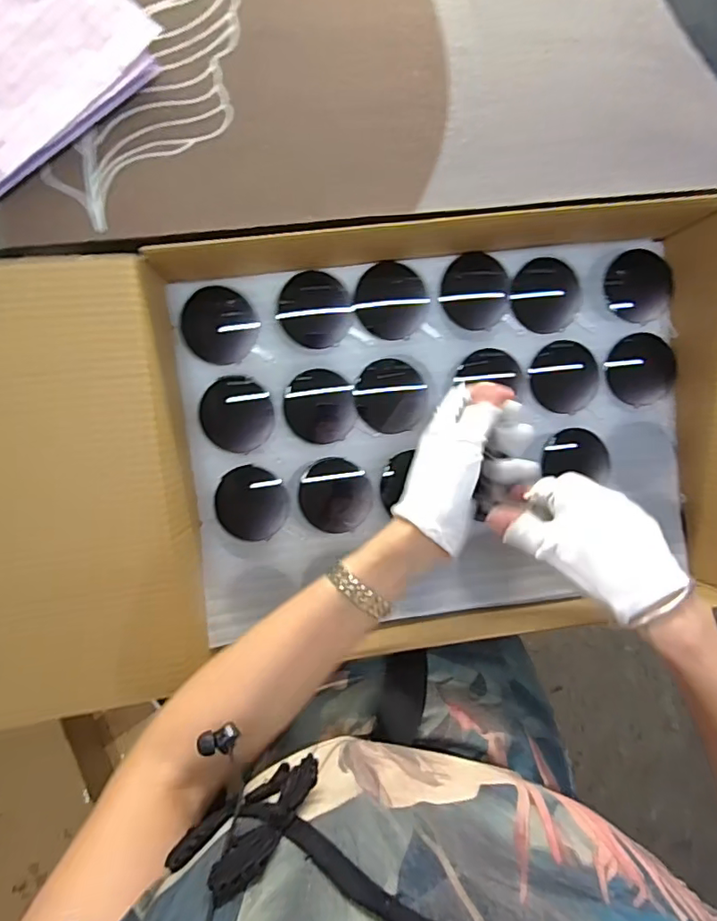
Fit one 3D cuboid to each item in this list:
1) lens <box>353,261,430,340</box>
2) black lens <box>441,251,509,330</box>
[{"bbox_3d":[0.029,-0.137,0.462,0.062,0.010,0.063,-3,91,-3],"label":"lens"},{"bbox_3d":[0.102,-0.148,0.468,0.058,0.009,0.063,-5,91,-3],"label":"black lens"}]

